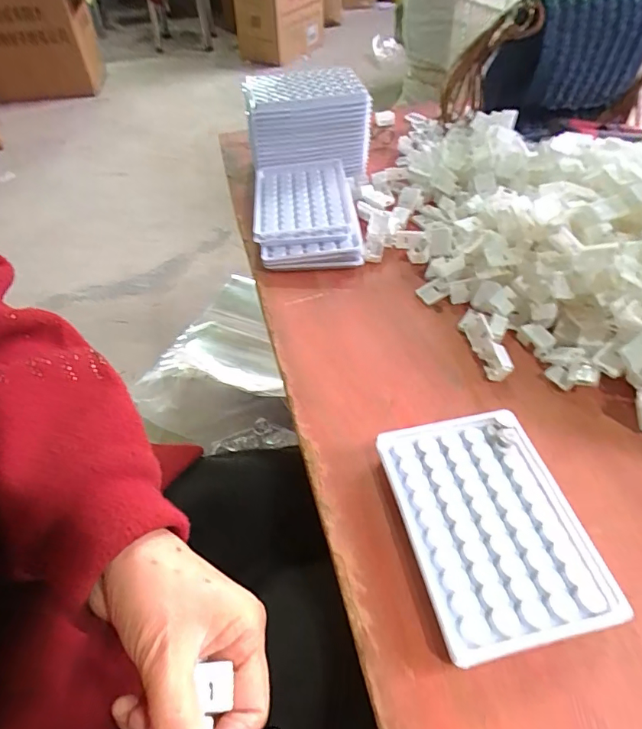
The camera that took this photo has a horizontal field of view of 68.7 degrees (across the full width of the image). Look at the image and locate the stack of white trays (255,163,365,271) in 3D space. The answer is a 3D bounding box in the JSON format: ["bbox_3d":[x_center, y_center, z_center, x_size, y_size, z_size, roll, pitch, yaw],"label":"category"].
[{"bbox_3d":[-0.017,-0.154,0.480,0.099,0.034,0.154,-5,48,-2],"label":"stack of white trays"}]

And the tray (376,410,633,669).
[{"bbox_3d":[0.095,0.090,0.273,0.094,0.019,0.130,-11,49,-7],"label":"tray"}]

